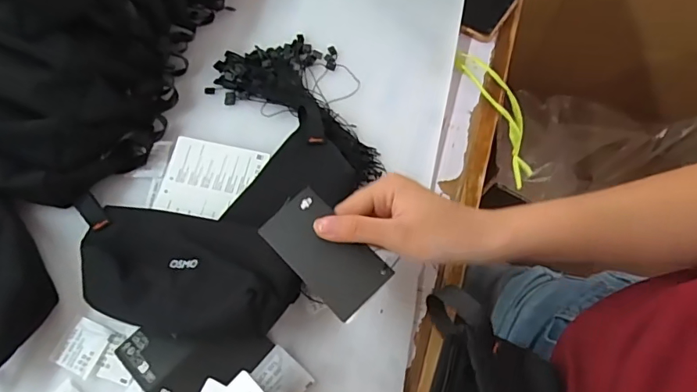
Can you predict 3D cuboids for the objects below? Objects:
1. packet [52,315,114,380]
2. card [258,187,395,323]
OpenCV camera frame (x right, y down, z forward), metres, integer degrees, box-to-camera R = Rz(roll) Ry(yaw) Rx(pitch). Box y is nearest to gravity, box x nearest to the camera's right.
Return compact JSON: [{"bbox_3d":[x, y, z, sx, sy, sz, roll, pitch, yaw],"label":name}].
[{"bbox_3d":[-0.217,0.123,0.392,0.038,0.006,0.040,21,70,10],"label":"packet"},{"bbox_3d":[-0.017,0.039,0.338,0.089,0.004,0.049,43,75,16],"label":"card"}]

